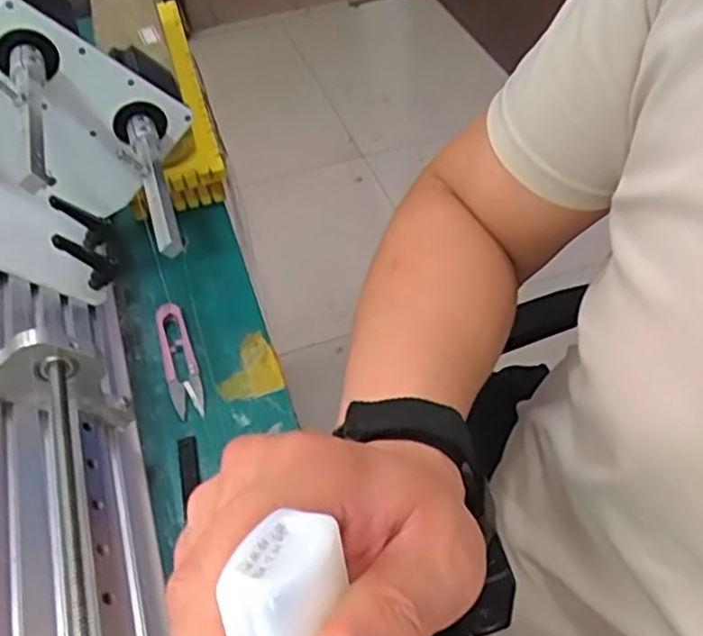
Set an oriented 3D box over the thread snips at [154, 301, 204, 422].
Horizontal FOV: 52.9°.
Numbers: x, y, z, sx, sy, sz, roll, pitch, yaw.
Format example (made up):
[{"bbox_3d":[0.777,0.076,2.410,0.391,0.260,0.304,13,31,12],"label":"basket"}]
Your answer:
[{"bbox_3d":[-0.121,0.028,0.493,0.022,0.010,0.096,-17,49,-12],"label":"thread snips"}]

